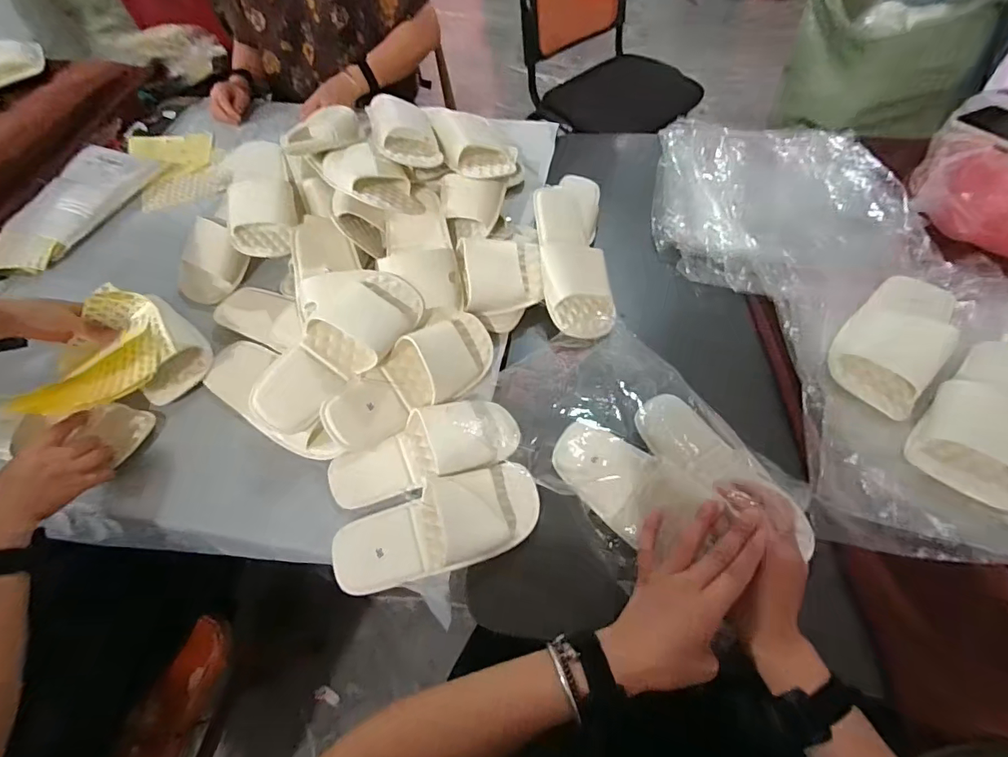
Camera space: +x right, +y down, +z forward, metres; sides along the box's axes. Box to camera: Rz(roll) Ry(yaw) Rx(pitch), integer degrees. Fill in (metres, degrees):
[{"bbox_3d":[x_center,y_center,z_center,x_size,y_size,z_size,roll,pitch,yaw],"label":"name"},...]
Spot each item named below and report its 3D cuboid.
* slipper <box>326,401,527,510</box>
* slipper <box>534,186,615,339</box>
[{"bbox_3d":[-0.097,0.083,0.572,0.229,0.049,0.099,-17,57,-8],"label":"slipper"},{"bbox_3d":[0.110,-0.199,0.736,0.110,0.062,0.302,-4,56,0],"label":"slipper"}]

